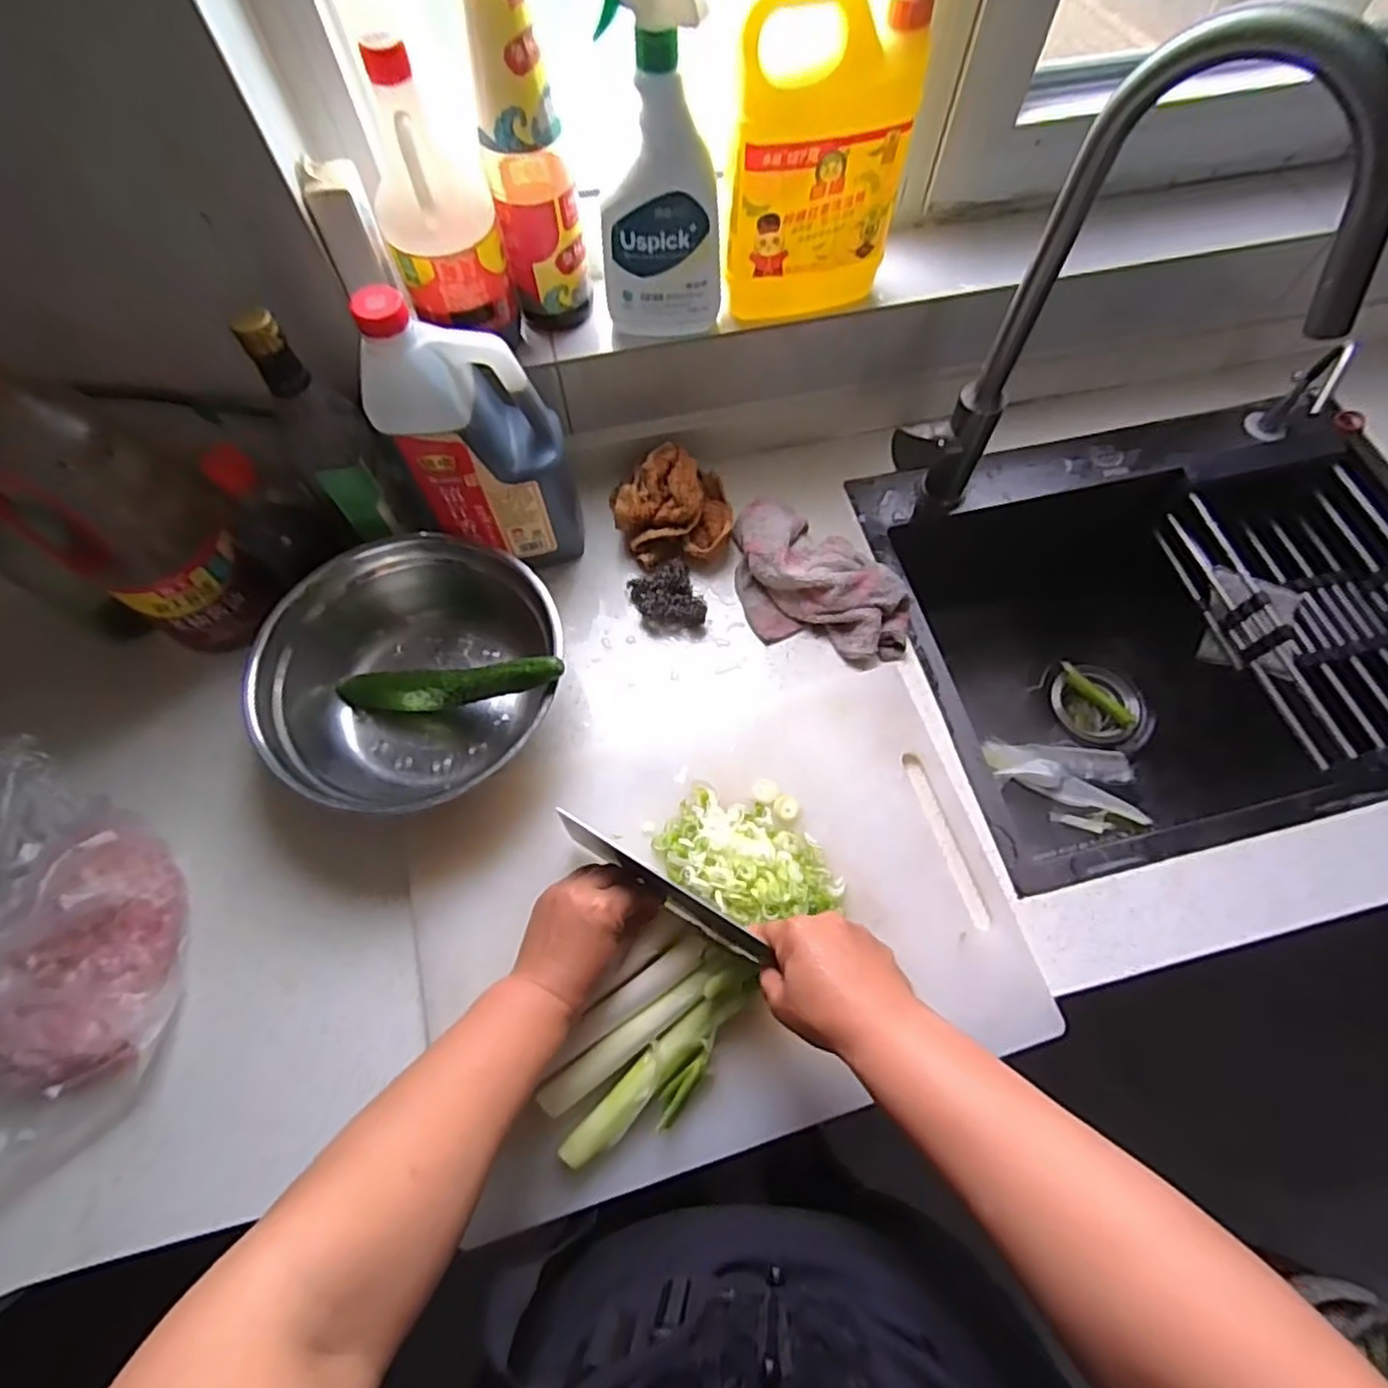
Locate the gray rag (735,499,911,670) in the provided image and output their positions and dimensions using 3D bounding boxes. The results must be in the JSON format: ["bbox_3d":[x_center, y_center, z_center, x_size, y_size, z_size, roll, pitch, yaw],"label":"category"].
[{"bbox_3d":[0.115,-0.106,0.678,0.207,0.051,0.120,41,72,16],"label":"gray rag"}]

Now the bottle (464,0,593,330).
[{"bbox_3d":[-0.134,-0.438,0.548,0.071,0.263,0.085,-11,67,-6],"label":"bottle"}]

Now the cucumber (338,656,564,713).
[{"bbox_3d":[-0.218,-0.007,0.604,0.246,0.035,0.029,-6,64,24],"label":"cucumber"}]

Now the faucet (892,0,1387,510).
[{"bbox_3d":[0.311,-0.260,0.543,0.234,0.424,0.057,35,70,14],"label":"faucet"}]

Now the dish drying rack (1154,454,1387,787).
[{"bbox_3d":[0.708,-0.090,0.751,0.218,0.093,0.382,-13,67,-6],"label":"dish drying rack"}]

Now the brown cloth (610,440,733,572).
[{"bbox_3d":[-0.023,-0.189,0.702,0.123,0.075,0.102,1,66,-1],"label":"brown cloth"}]

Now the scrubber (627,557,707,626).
[{"bbox_3d":[-0.026,-0.094,0.684,0.064,0.034,0.071,-18,67,-8],"label":"scrubber"}]

